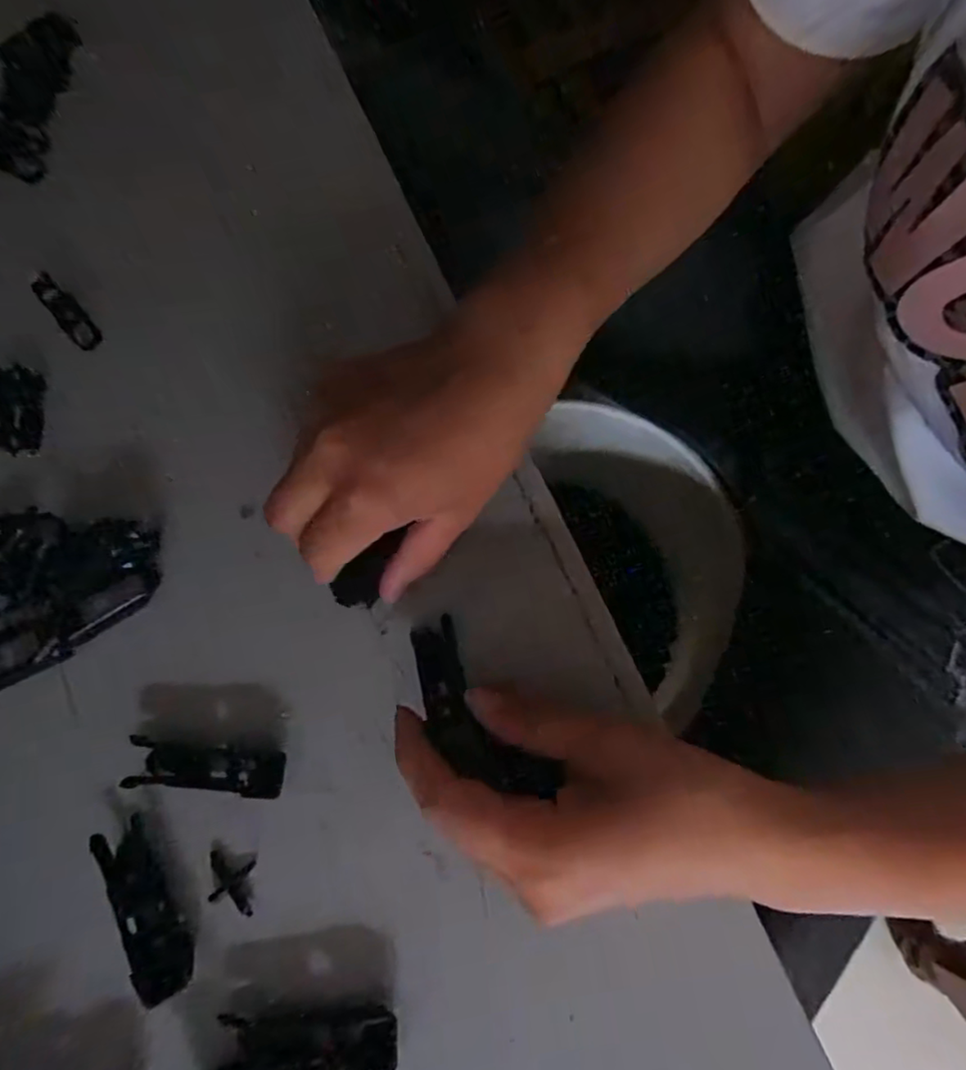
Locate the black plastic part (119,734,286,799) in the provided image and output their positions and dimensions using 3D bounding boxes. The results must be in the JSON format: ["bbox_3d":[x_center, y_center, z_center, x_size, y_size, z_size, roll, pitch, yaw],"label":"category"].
[{"bbox_3d":[-0.115,0.097,0.266,0.065,0.011,0.019,3,75,4],"label":"black plastic part"}]

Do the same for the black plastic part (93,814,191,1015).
[{"bbox_3d":[-0.134,0.147,0.251,0.021,0.006,0.066,-29,75,-5],"label":"black plastic part"}]

